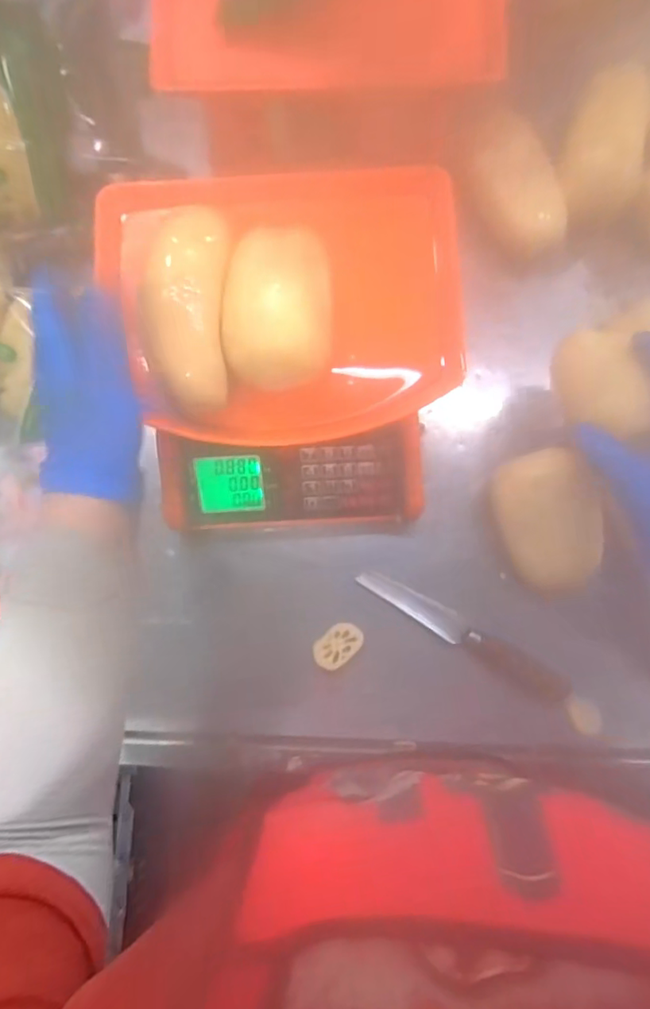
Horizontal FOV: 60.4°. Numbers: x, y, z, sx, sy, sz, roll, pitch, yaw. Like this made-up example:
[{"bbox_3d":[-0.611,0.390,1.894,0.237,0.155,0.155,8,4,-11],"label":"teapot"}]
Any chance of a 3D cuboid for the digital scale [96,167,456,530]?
[{"bbox_3d":[-0.021,-0.113,0.455,0.254,0.158,0.243,-2,82,1],"label":"digital scale"}]

